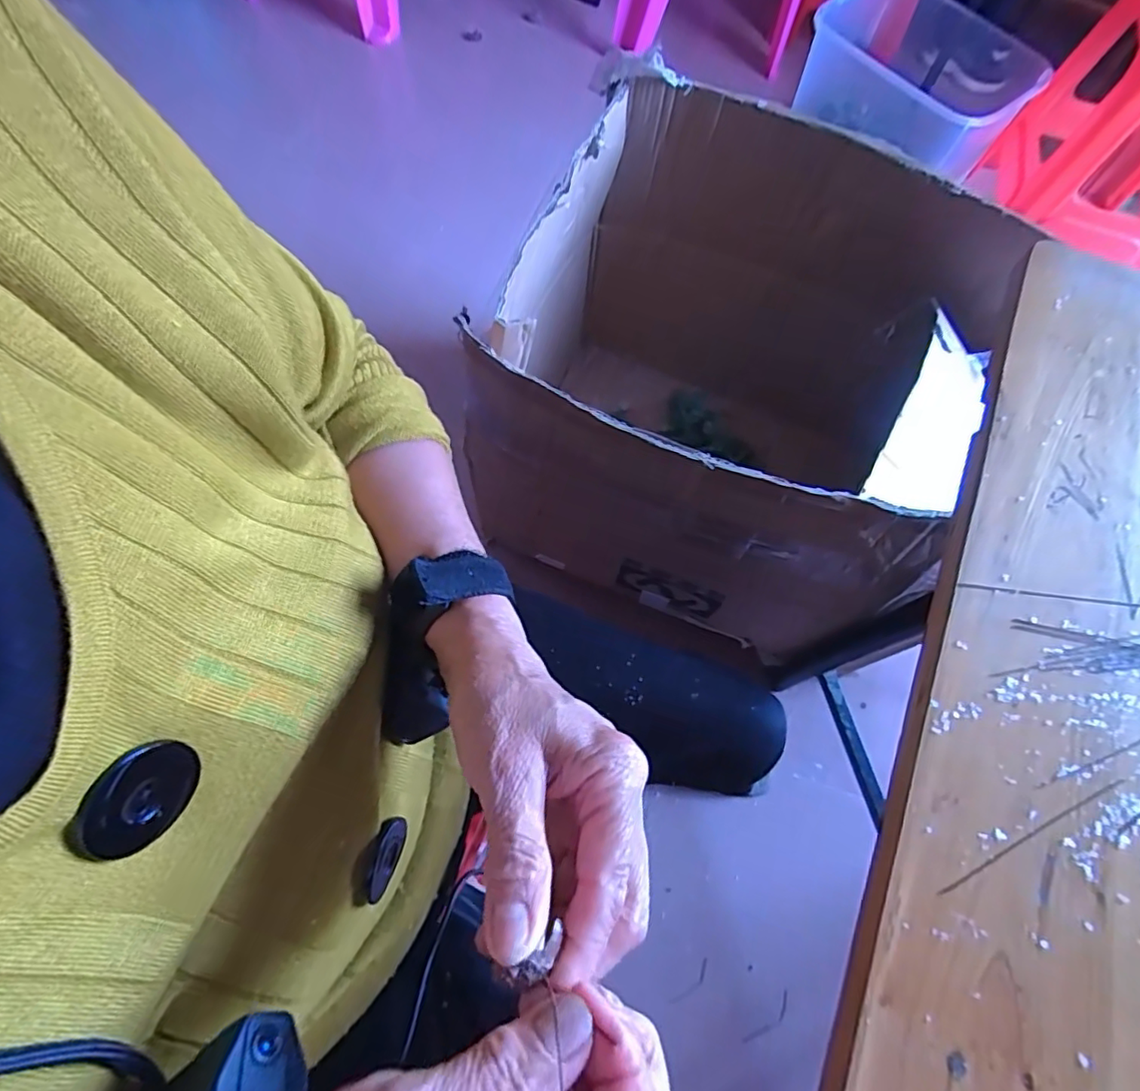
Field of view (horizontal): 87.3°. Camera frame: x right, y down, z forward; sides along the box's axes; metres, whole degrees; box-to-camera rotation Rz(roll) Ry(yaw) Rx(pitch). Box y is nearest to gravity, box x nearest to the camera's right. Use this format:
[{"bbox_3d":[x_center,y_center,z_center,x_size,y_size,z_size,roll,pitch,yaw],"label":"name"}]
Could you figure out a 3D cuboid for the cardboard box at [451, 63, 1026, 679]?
[{"bbox_3d":[0.203,-0.200,0.875,0.601,0.513,0.526,22,68,5],"label":"cardboard box"}]

